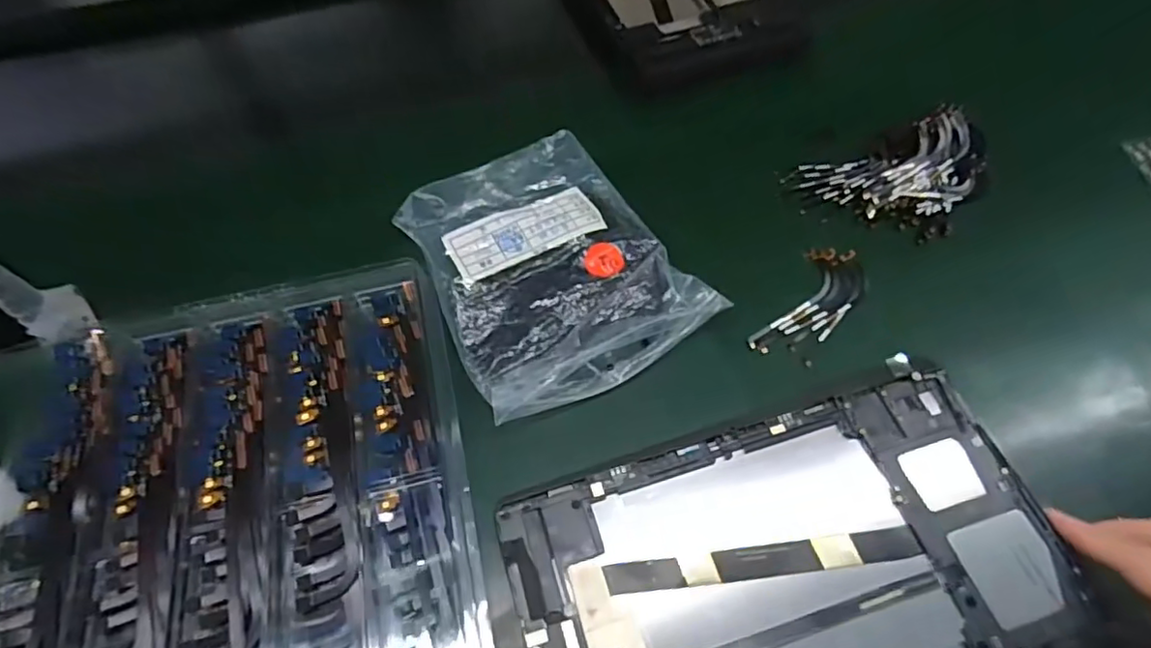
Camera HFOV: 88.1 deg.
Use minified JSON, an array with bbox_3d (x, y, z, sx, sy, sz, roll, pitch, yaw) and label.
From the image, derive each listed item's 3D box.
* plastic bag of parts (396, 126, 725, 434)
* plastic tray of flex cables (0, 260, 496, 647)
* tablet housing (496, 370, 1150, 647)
[{"bbox_3d":[-0.018,-0.039,0.365,0.138,0.024,0.173,-27,61,-15],"label":"plastic bag of parts"},{"bbox_3d":[-0.162,0.098,0.286,0.216,0.016,0.267,-13,58,-7],"label":"plastic tray of flex cables"},{"bbox_3d":[0.099,0.116,0.259,0.236,0.011,0.153,-16,59,-9],"label":"tablet housing"}]

